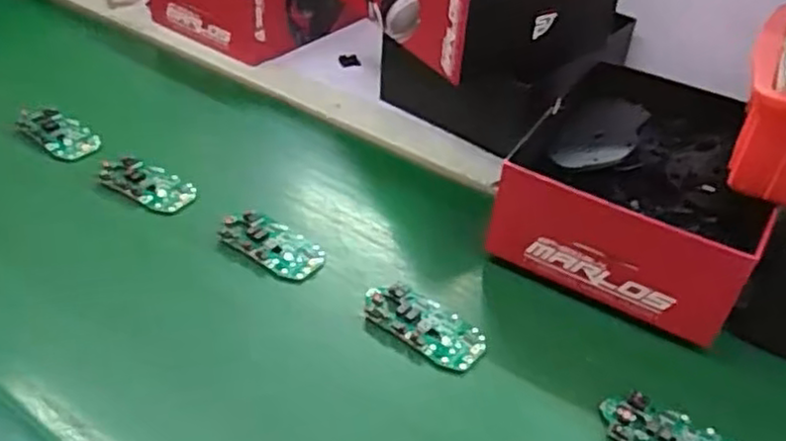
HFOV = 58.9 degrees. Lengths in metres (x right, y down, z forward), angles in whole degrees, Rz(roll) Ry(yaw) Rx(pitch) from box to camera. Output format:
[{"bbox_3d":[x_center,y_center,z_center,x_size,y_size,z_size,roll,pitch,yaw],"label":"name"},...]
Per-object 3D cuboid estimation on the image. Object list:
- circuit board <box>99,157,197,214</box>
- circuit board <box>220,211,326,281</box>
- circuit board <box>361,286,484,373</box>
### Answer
[{"bbox_3d":[-0.224,-0.034,0.638,0.098,0.009,0.043,22,43,21],"label":"circuit board"},{"bbox_3d":[-0.100,0.020,0.584,0.088,0.014,0.043,25,44,24],"label":"circuit board"},{"bbox_3d":[0.022,0.080,0.525,0.096,0.014,0.040,27,45,26],"label":"circuit board"}]

